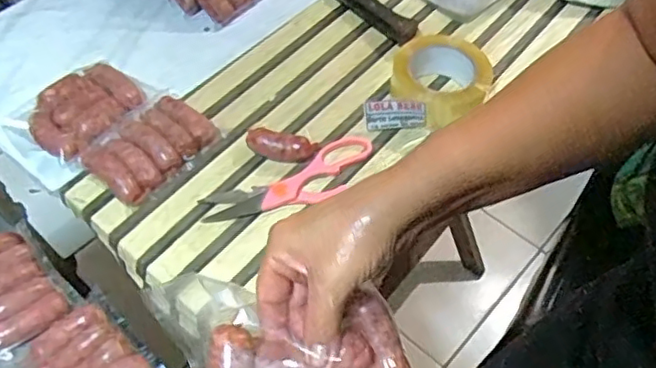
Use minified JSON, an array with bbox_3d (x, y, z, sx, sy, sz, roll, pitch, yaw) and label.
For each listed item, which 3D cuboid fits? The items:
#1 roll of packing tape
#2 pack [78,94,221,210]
[{"bbox_3d":[0.134,-0.124,0.743,0.110,0.050,0.115,1,53,-1],"label":"roll of packing tape"},{"bbox_3d":[-0.199,-0.043,0.693,0.094,0.034,0.127,36,59,23],"label":"pack"}]

